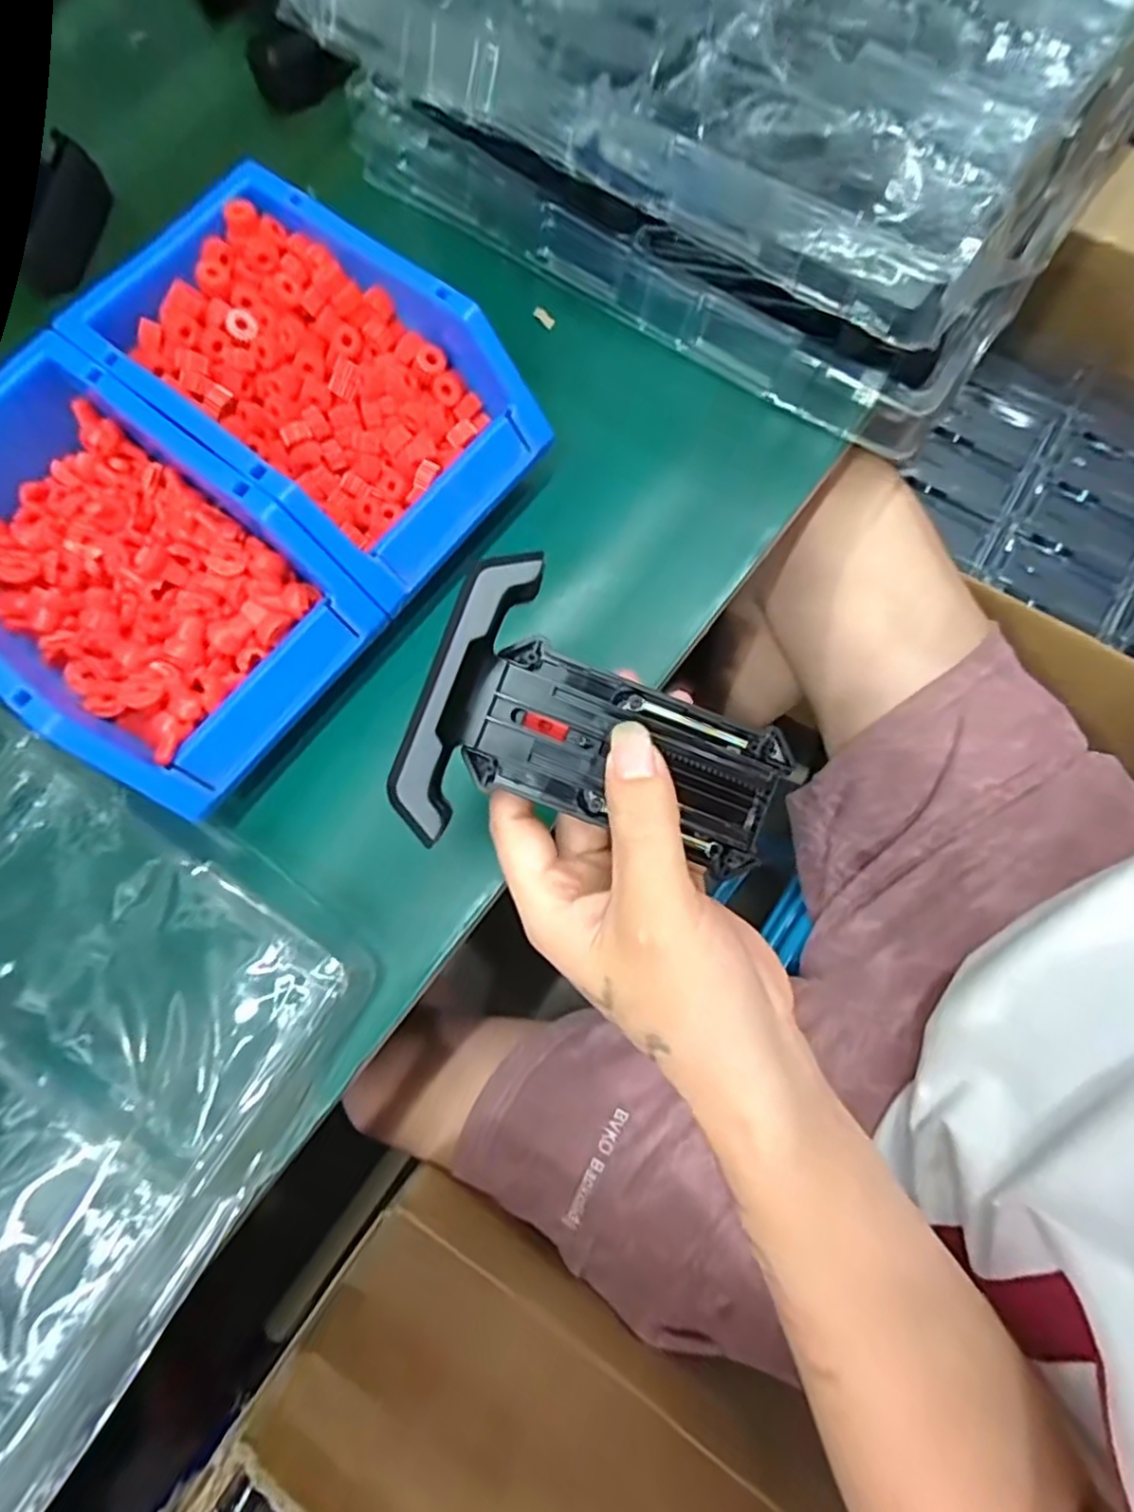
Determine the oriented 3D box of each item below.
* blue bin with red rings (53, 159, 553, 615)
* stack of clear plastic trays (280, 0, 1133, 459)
[{"bbox_3d":[-0.113,-0.166,0.318,0.176,0.082,0.117,38,79,11],"label":"blue bin with red rings"},{"bbox_3d":[0.102,-0.390,0.364,0.386,0.089,0.341,36,79,10],"label":"stack of clear plastic trays"}]

